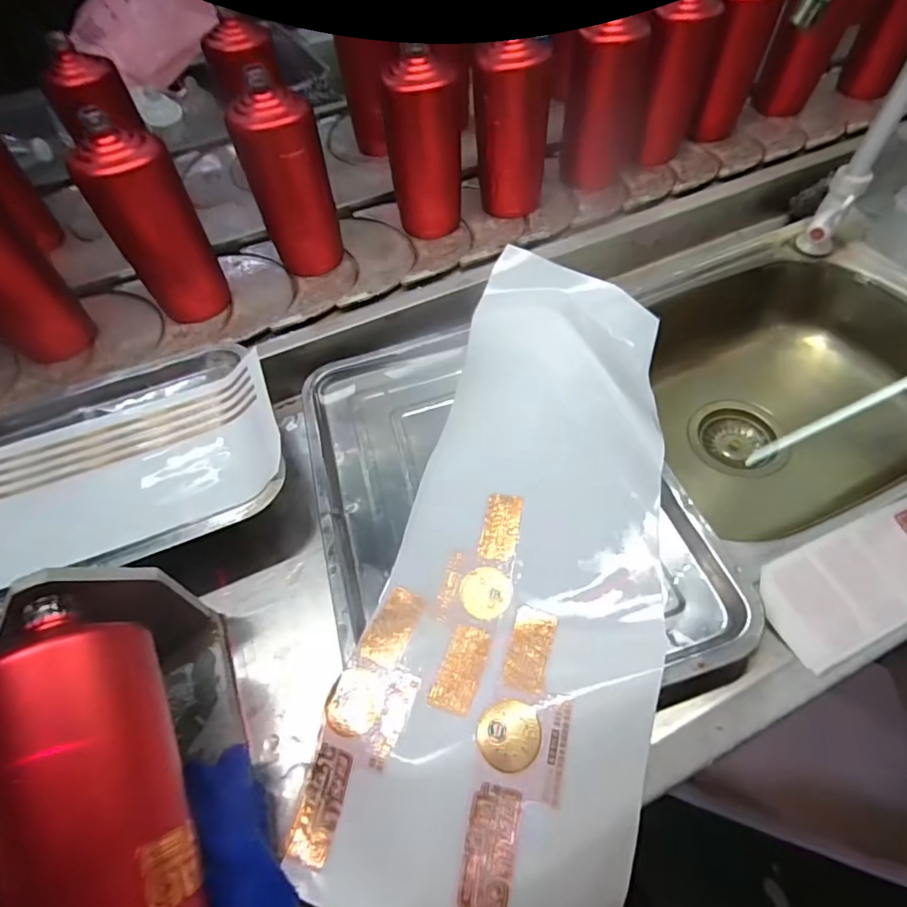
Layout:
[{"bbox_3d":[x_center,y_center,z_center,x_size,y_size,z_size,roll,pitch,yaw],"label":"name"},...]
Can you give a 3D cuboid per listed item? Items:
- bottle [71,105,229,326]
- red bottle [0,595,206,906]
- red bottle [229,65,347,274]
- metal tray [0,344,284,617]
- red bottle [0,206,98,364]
[{"bbox_3d":[-0.306,-0.235,0.527,0.076,0.180,0.068,-4,54,4],"label":"bottle"},{"bbox_3d":[-0.178,0.161,0.245,0.064,0.061,0.185,-23,71,-10],"label":"red bottle"},{"bbox_3d":[-0.177,-0.291,0.556,0.067,0.187,0.065,22,60,21],"label":"red bottle"},{"bbox_3d":[-0.299,0.022,0.430,0.312,0.045,0.211,-24,55,-11],"label":"metal tray"},{"bbox_3d":[-0.444,-0.173,0.498,0.081,0.177,0.073,-37,59,-19],"label":"red bottle"}]

